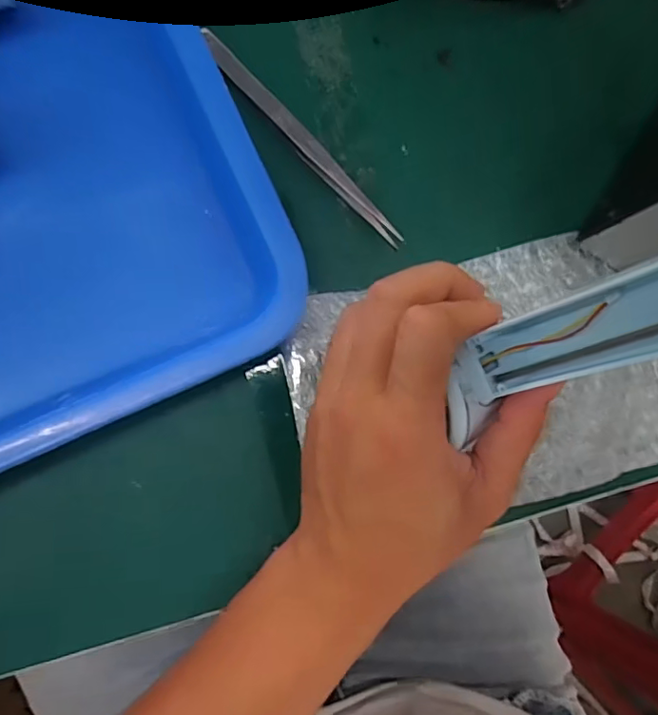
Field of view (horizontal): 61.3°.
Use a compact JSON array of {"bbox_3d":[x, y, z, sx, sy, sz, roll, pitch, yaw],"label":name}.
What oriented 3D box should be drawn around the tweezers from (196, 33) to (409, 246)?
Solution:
[{"bbox_3d":[-0.014,-0.108,0.278,0.139,0.010,0.012,45,84,0],"label":"tweezers"}]

